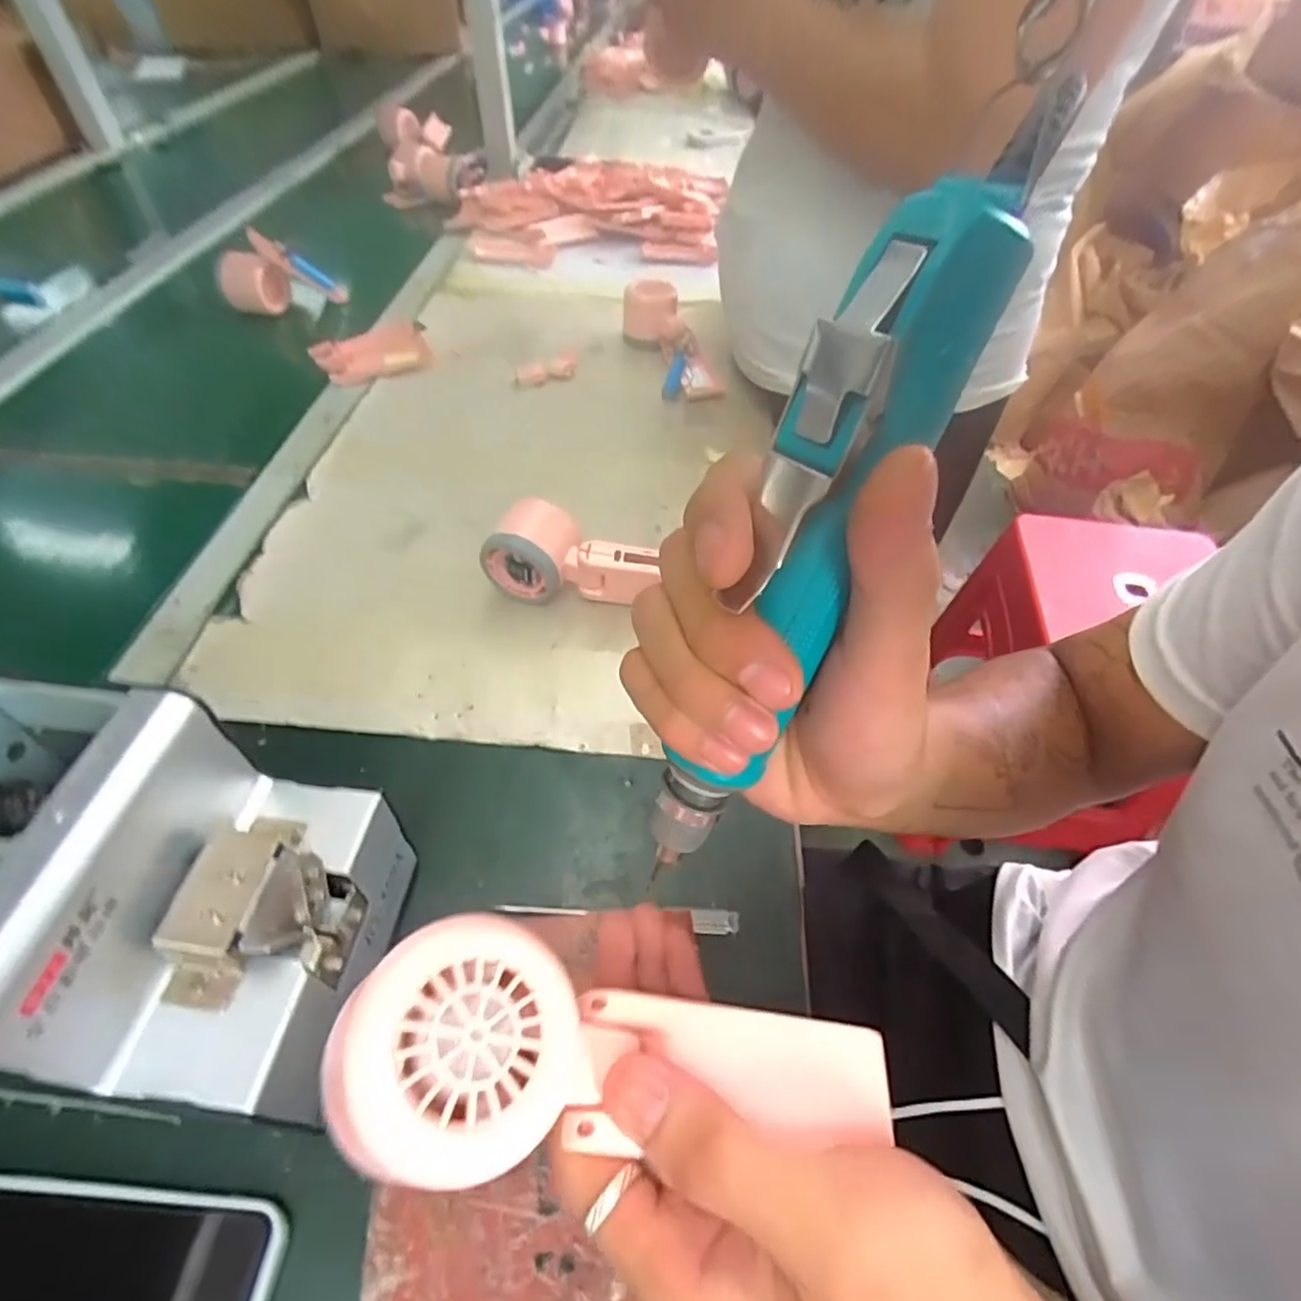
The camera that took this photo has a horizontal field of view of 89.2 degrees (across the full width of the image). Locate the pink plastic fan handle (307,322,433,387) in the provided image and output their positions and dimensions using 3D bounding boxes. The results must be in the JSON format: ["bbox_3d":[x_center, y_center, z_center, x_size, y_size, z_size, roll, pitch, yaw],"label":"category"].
[{"bbox_3d":[-0.298,-0.319,0.705,0.111,0.025,0.078,-25,55,-21],"label":"pink plastic fan handle"}]

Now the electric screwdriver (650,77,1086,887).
[{"bbox_3d":[0.040,-0.023,0.174,0.029,0.207,0.036,31,28,22],"label":"electric screwdriver"}]

